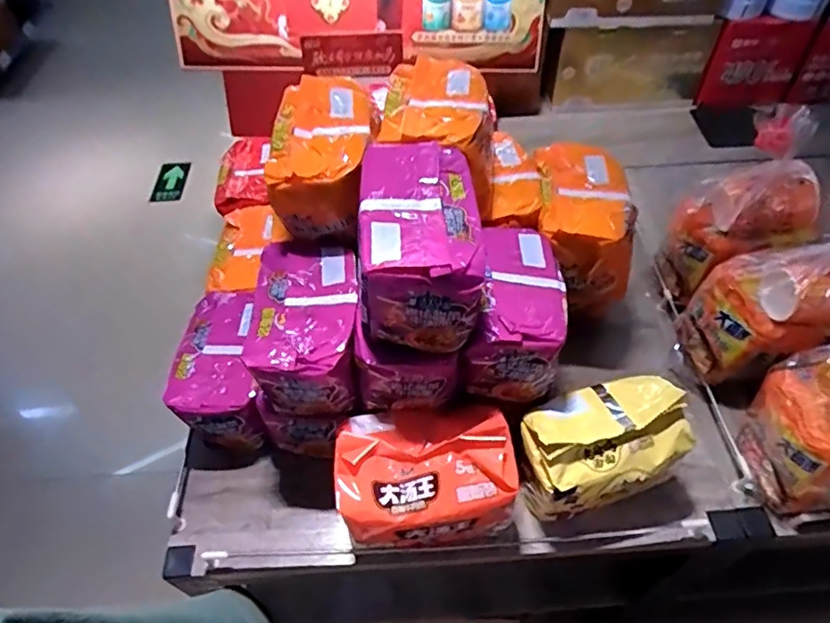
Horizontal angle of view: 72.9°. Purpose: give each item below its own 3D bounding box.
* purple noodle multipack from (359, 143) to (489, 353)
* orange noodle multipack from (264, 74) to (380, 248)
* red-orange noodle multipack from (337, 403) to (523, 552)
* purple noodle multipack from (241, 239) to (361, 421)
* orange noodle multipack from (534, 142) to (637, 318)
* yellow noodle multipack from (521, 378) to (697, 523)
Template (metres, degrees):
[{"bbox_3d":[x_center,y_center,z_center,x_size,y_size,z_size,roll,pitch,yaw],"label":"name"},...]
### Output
[{"bbox_3d":[0.004,-0.081,0.682,0.148,0.134,0.222,-6,49,0],"label":"purple noodle multipack"},{"bbox_3d":[-0.122,-0.213,0.788,0.139,0.126,0.211,-2,49,3],"label":"orange noodle multipack"},{"bbox_3d":[0.011,0.211,0.732,0.224,0.134,0.143,-11,49,-4],"label":"red-orange noodle multipack"},{"bbox_3d":[-0.143,0.023,0.767,0.136,0.120,0.208,-4,49,1],"label":"purple noodle multipack"},{"bbox_3d":[0.255,-0.143,0.891,0.167,0.148,0.225,1,50,6],"label":"orange noodle multipack"},{"bbox_3d":[0.246,0.188,0.765,0.217,0.177,0.130,-13,50,-6],"label":"yellow noodle multipack"}]

